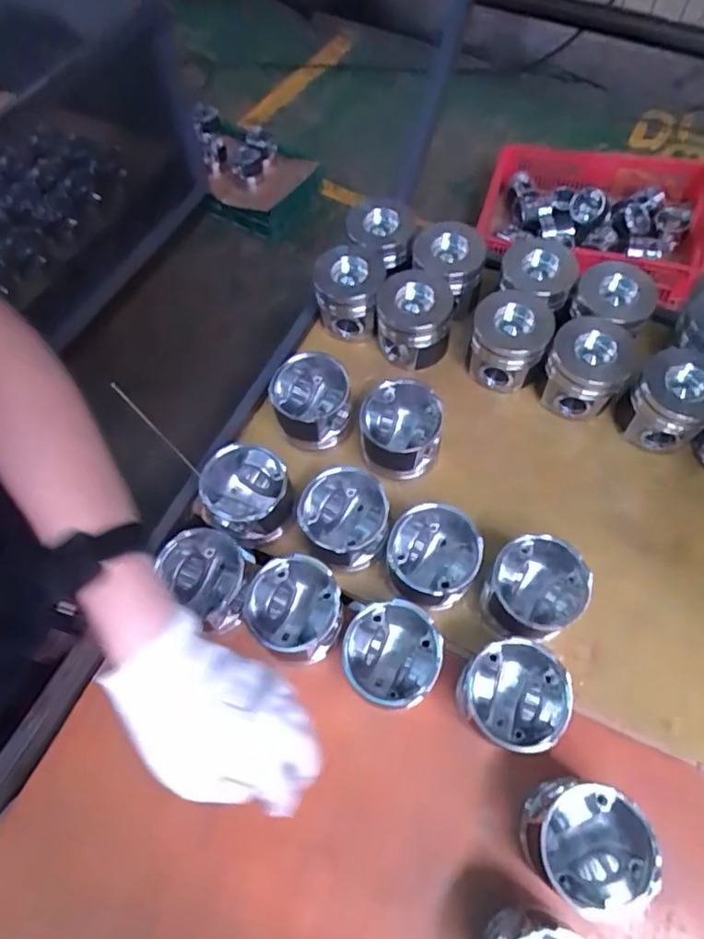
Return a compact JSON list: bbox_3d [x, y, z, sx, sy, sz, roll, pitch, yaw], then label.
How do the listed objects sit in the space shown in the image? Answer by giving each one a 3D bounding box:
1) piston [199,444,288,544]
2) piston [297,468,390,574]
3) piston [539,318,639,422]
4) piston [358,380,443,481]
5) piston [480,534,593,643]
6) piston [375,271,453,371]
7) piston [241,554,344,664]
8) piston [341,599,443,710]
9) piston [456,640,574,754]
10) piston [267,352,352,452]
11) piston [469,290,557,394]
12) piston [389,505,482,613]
[{"bbox_3d":[-0.119,0.034,0.662,0.098,0.098,0.092,-1,64,1],"label":"piston"},{"bbox_3d":[-0.007,0.060,0.646,0.093,0.088,0.098,-1,64,1],"label":"piston"},{"bbox_3d":[0.292,-0.127,0.726,0.092,0.089,0.101,-1,64,1],"label":"piston"},{"bbox_3d":[0.057,-0.043,0.692,0.092,0.084,0.094,2,64,3],"label":"piston"},{"bbox_3d":[0.187,0.126,0.599,0.098,0.079,0.092,-1,64,1],"label":"piston"},{"bbox_3d":[0.080,-0.195,0.766,0.097,0.087,0.093,-1,64,1],"label":"piston"},{"bbox_3d":[-0.057,0.149,0.605,0.094,0.084,0.093,-1,64,1],"label":"piston"},{"bbox_3d":[0.039,0.187,0.581,0.090,0.090,0.090,-1,64,1],"label":"piston"},{"bbox_3d":[0.152,0.220,0.563,0.096,0.079,0.096,11,65,7],"label":"piston"},{"bbox_3d":[-0.048,-0.081,0.716,0.093,0.098,0.094,-1,64,1],"label":"piston"},{"bbox_3d":[0.201,-0.166,0.747,0.092,0.086,0.099,-1,64,1],"label":"piston"},{"bbox_3d":[0.087,0.094,0.621,0.096,0.082,0.099,-1,64,1],"label":"piston"}]

